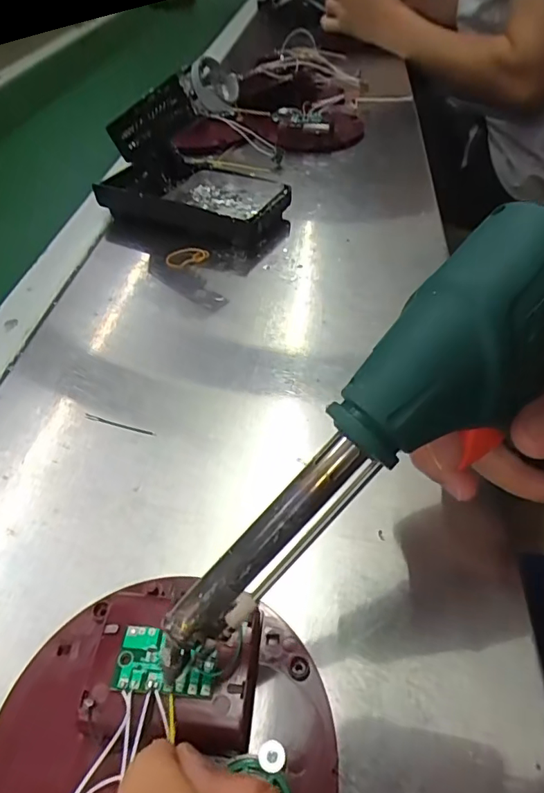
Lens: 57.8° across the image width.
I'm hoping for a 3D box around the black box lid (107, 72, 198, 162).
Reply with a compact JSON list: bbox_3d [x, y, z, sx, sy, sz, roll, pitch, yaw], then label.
[{"bbox_3d":[-0.100,-0.229,0.407,0.095,0.034,0.014,-3,39,41],"label":"black box lid"}]

